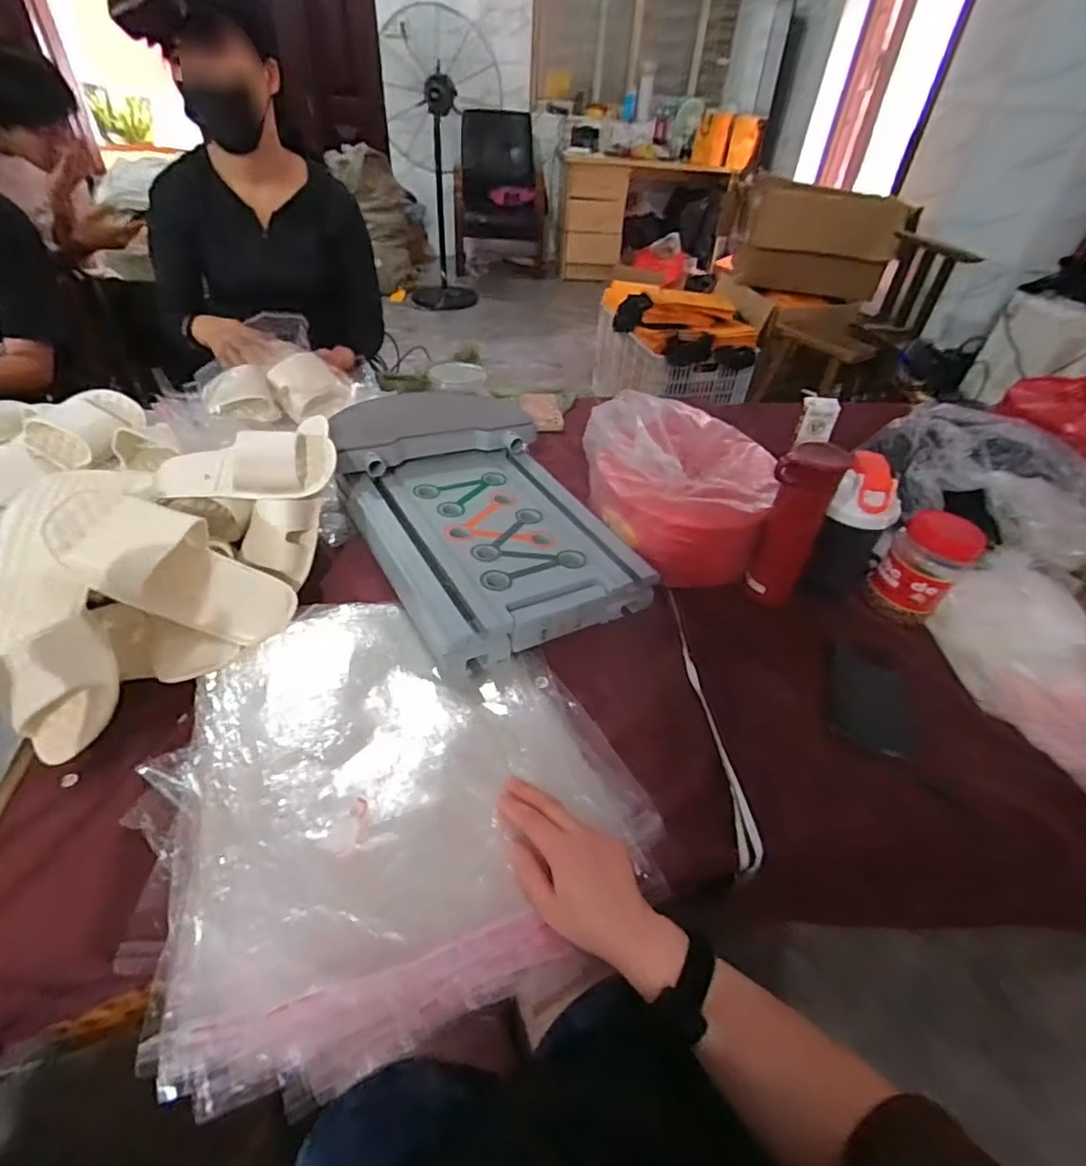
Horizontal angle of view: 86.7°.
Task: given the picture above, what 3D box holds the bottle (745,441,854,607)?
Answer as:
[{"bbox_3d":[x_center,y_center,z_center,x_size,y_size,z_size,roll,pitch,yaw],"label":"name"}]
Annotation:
[{"bbox_3d":[0.321,-0.071,0.748,0.075,0.222,0.064,28,47,23],"label":"bottle"}]

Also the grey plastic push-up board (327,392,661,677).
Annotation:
[{"bbox_3d":[-0.105,-0.123,0.854,0.313,0.082,0.526,-19,47,-24],"label":"grey plastic push-up board"}]

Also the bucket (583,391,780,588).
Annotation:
[{"bbox_3d":[0.198,-0.157,0.877,0.267,0.193,0.247,3,42,-3],"label":"bucket"}]

